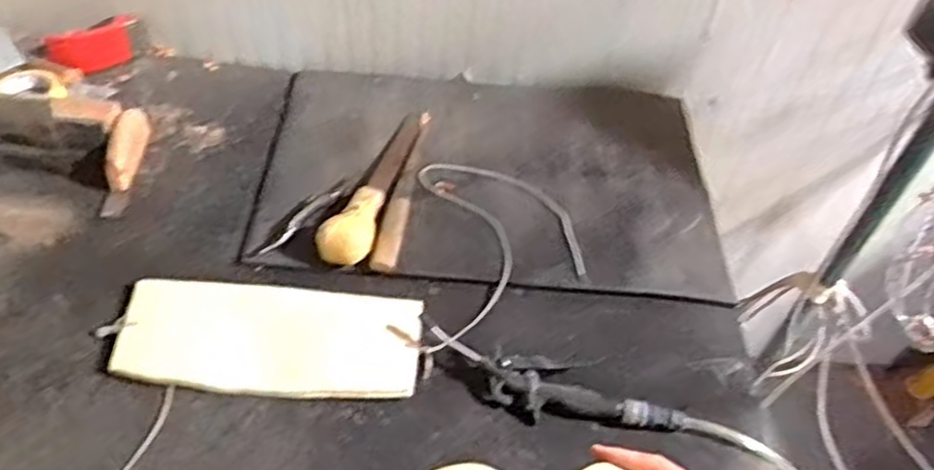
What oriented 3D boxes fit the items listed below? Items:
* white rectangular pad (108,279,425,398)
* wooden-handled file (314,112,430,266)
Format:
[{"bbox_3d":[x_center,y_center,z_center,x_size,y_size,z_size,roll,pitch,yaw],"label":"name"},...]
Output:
[{"bbox_3d":[-0.232,0.122,0.864,0.346,0.032,0.133,3,48,-4],"label":"white rectangular pad"},{"bbox_3d":[-0.123,-0.080,1.034,0.067,0.049,0.323,16,48,8],"label":"wooden-handled file"}]

